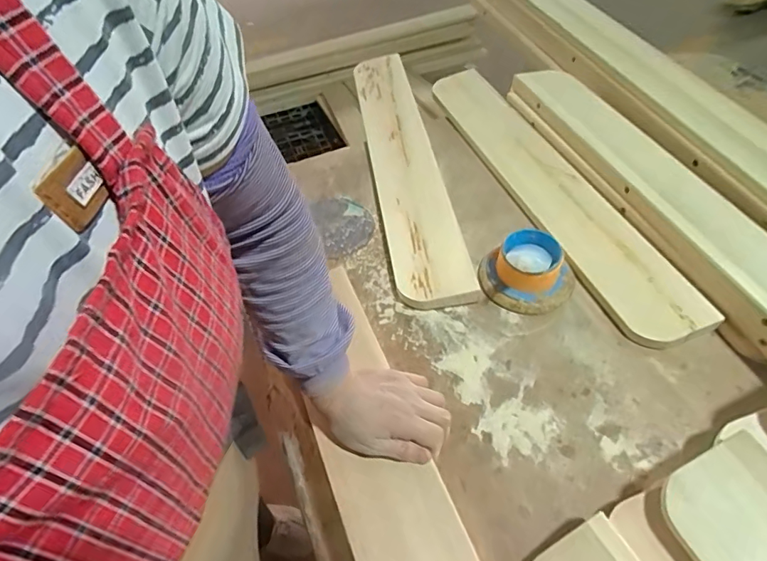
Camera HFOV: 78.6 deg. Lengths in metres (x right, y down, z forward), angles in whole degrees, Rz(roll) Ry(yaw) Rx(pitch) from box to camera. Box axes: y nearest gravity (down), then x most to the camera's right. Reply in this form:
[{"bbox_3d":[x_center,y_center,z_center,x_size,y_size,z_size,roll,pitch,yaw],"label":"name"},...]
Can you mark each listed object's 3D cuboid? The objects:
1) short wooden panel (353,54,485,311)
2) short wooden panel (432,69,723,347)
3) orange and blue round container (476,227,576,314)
[{"bbox_3d":[0.026,-0.194,0.732,0.100,0.025,0.554,-9,52,-3],"label":"short wooden panel"},{"bbox_3d":[0.221,-0.153,0.687,0.100,0.024,0.586,-18,52,-9],"label":"short wooden panel"},{"bbox_3d":[0.171,-0.016,0.567,0.113,0.060,0.092,32,60,26],"label":"orange and blue round container"}]

